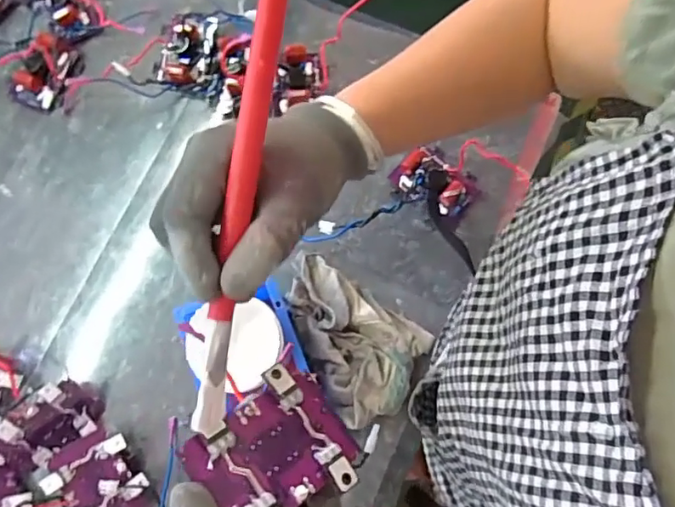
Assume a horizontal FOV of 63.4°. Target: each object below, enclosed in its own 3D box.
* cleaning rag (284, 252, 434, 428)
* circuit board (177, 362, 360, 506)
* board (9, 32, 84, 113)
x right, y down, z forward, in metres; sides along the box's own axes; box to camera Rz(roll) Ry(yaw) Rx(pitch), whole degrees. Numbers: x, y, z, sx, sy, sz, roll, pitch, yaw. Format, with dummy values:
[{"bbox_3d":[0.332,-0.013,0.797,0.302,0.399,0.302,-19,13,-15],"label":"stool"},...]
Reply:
[{"bbox_3d":[0.006,0.102,0.622,0.175,0.035,0.127,35,80,7],"label":"cleaning rag"},{"bbox_3d":[-0.036,0.113,0.318,0.094,0.008,0.077,-23,69,-37],"label":"circuit board"},{"bbox_3d":[-0.392,-0.242,0.724,0.083,0.042,0.104,19,78,4],"label":"board"}]

